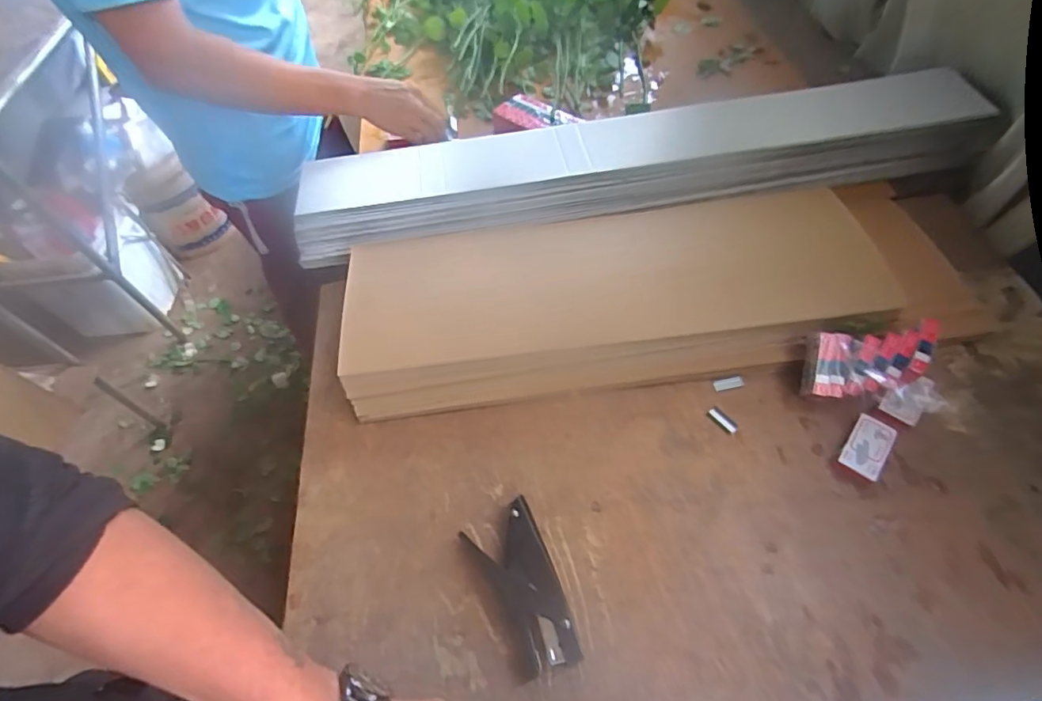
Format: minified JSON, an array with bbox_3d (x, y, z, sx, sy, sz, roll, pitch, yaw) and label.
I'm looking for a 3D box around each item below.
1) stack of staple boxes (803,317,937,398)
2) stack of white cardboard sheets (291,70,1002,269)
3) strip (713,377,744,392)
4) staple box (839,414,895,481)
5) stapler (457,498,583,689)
[{"bbox_3d":[0.384,0.012,0.586,0.144,0.055,0.079,-9,57,-2],"label":"stack of staple boxes"},{"bbox_3d":[0.162,-0.274,0.758,0.965,0.091,0.157,-9,57,-2],"label":"stack of white cardboard sheets"},{"bbox_3d":[0.243,0.039,0.618,0.034,0.004,0.012,-10,57,-2],"label":"strip"},{"bbox_3d":[0.365,0.104,0.557,0.039,0.013,0.069,31,64,22],"label":"staple box"},{"bbox_3d":[0.002,0.223,0.501,0.069,0.027,0.147,-23,58,-11],"label":"stapler"}]

